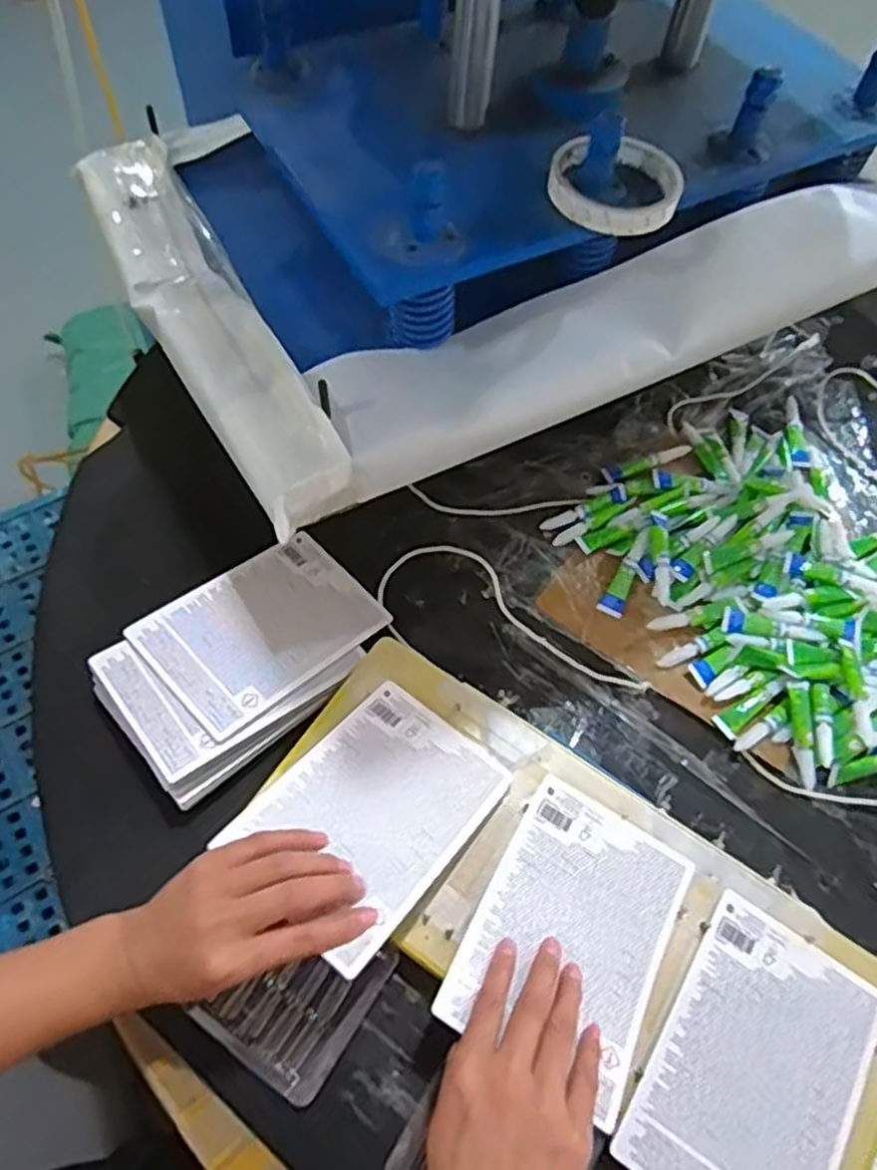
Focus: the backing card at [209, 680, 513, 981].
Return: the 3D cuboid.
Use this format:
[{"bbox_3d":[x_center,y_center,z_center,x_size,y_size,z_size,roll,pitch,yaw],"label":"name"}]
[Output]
[{"bbox_3d":[-0.041,0.142,0.476,0.116,0.004,0.164,34,49,19],"label":"backing card"}]

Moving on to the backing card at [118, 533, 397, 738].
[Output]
[{"bbox_3d":[-0.133,0.032,0.568,0.112,0.005,0.164,43,56,18],"label":"backing card"}]

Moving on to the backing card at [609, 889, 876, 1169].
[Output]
[{"bbox_3d":[0.191,0.291,0.443,0.114,0.006,0.168,33,65,13],"label":"backing card"}]

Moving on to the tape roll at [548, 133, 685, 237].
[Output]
[{"bbox_3d":[0.123,-0.276,0.511,0.087,0.016,0.086,2,61,-3],"label":"tape roll"}]

